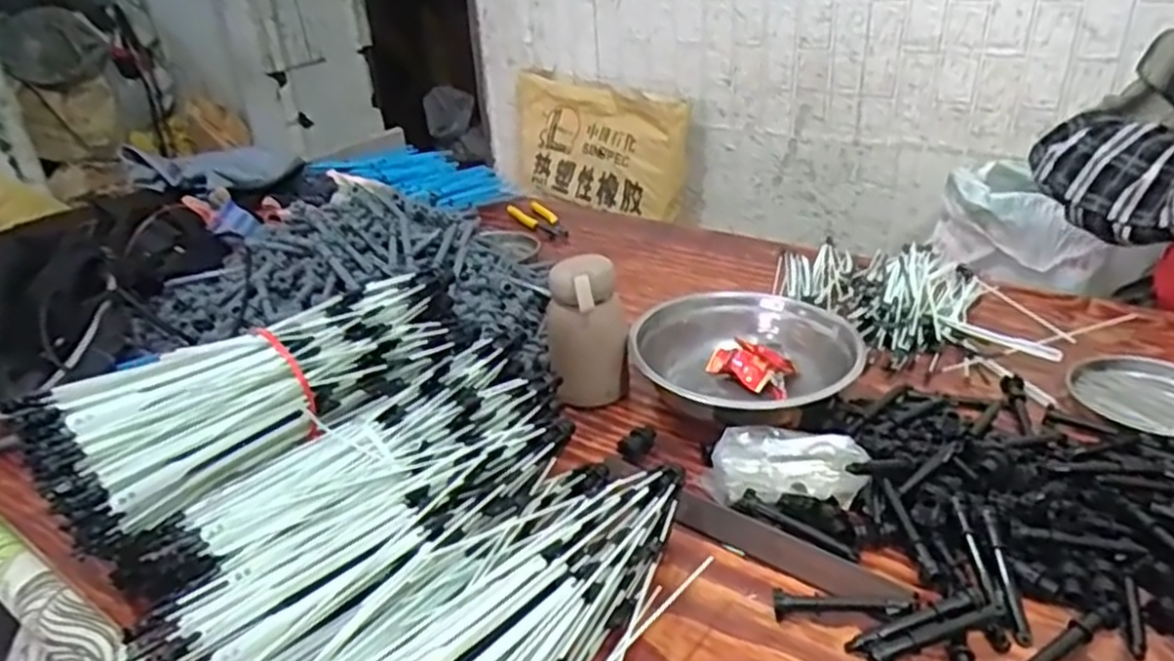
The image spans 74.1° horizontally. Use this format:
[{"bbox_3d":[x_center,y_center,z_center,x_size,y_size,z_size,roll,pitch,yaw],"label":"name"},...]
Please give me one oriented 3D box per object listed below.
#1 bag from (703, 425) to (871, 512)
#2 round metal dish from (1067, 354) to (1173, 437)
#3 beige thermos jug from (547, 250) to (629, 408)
[{"bbox_3d":[0.161,0.116,0.638,0.125,0.042,0.069,2,29,11],"label":"bag"},{"bbox_3d":[0.531,0.061,0.729,0.120,0.015,0.133,-19,32,-26],"label":"round metal dish"},{"bbox_3d":[0.000,0.013,0.793,0.077,0.163,0.068,1,28,9],"label":"beige thermos jug"}]

